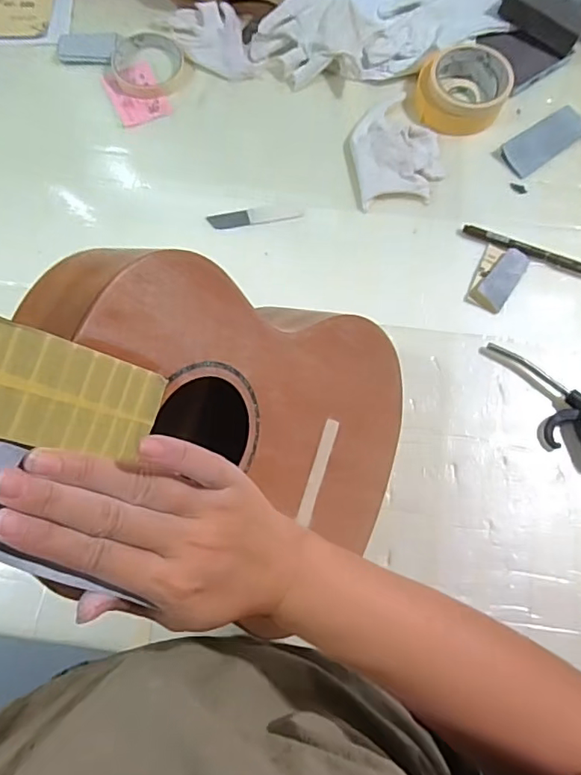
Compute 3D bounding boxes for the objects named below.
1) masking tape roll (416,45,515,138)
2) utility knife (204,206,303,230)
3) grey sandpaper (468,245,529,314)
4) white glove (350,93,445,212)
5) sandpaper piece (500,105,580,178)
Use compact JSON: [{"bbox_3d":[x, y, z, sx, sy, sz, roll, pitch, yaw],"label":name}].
[{"bbox_3d":[0.190,-0.331,0.596,0.092,0.037,0.090,0,73,-1],"label":"masking tape roll"},{"bbox_3d":[-0.038,-0.184,0.578,0.097,0.004,0.020,-11,73,-4],"label":"utility knife"},{"bbox_3d":[0.212,-0.115,0.554,0.041,0.010,0.077,31,75,8],"label":"grey sandpaper"},{"bbox_3d":[0.116,-0.268,0.593,0.095,0.021,0.137,-8,73,-3],"label":"white glove"},{"bbox_3d":[0.287,-0.279,0.605,0.109,0.004,0.043,-36,76,-11],"label":"sandpaper piece"}]

